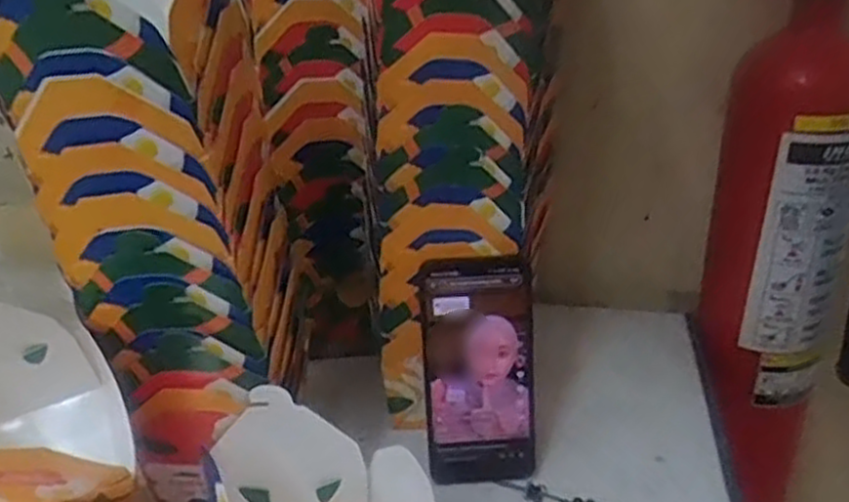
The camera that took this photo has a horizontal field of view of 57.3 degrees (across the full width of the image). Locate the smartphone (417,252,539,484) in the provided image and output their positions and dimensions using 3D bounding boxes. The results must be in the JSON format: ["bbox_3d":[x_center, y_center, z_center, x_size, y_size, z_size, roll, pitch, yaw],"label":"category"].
[{"bbox_3d":[0.039,0.085,0.552,0.078,0.163,0.012,-3,12,0],"label":"smartphone"}]

